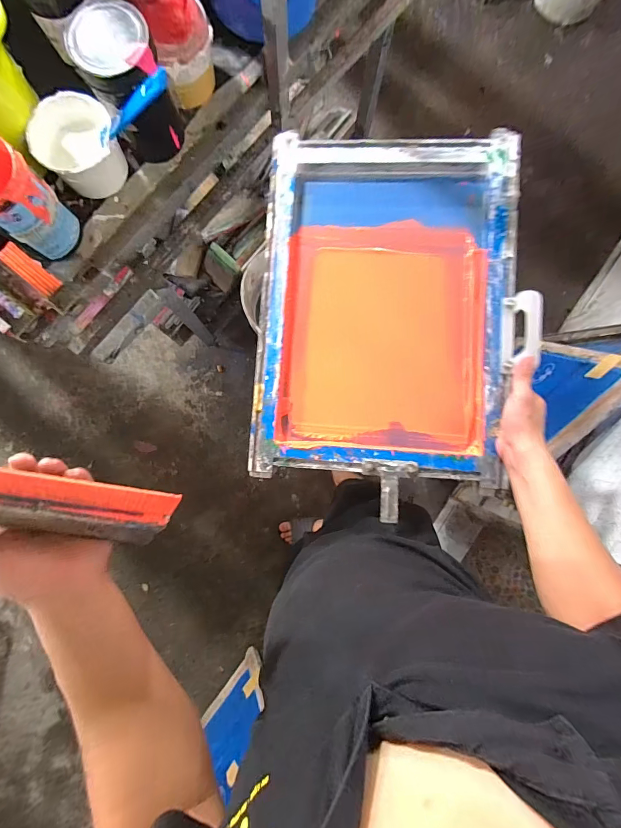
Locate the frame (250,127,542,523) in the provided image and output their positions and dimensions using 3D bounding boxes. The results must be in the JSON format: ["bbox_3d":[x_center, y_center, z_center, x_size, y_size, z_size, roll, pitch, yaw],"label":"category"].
[{"bbox_3d":[0.123,-0.171,0.593,0.401,0.068,0.567,3,84,6],"label":"frame"}]

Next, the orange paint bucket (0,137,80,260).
[{"bbox_3d":[-0.448,-0.320,0.546,0.114,0.137,0.103,39,84,0],"label":"orange paint bucket"}]

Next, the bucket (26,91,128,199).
[{"bbox_3d":[-0.366,-0.433,0.585,0.115,0.074,0.136,43,84,1],"label":"bucket"}]

